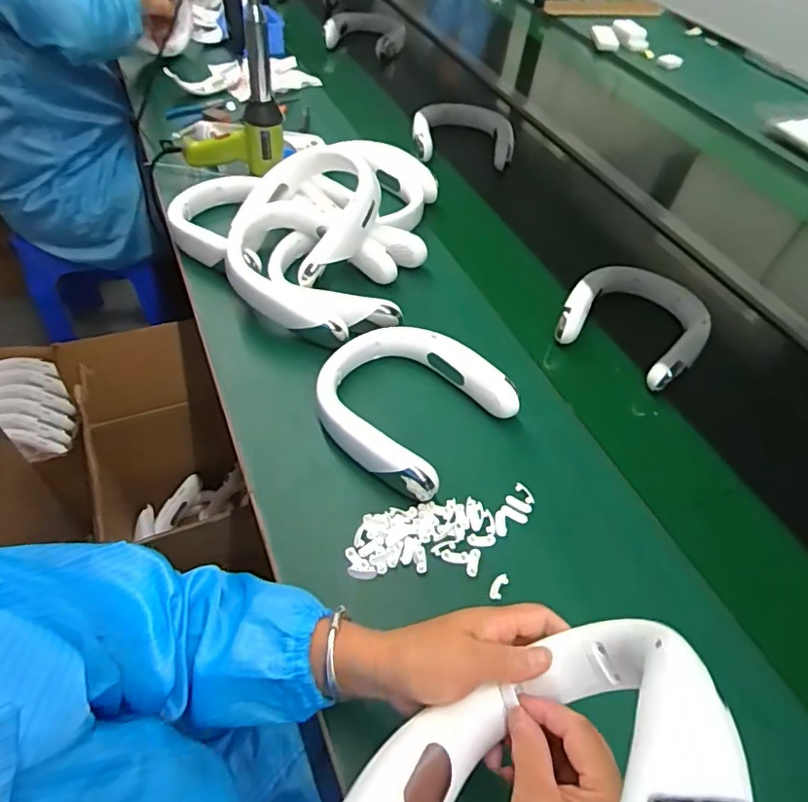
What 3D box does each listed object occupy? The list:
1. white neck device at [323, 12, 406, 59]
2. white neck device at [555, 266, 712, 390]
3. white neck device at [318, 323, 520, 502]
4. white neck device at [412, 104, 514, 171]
[{"bbox_3d":[-0.098,-0.989,1.455,0.197,0.048,0.215,8,51,2],"label":"white neck device"},{"bbox_3d":[0.347,-0.127,0.809,0.188,0.048,0.224,29,55,18],"label":"white neck device"},{"bbox_3d":[0.003,-0.004,0.634,0.194,0.047,0.197,34,56,21],"label":"white neck device"},{"bbox_3d":[0.125,-0.567,1.145,0.208,0.057,0.232,5,51,-1],"label":"white neck device"}]

